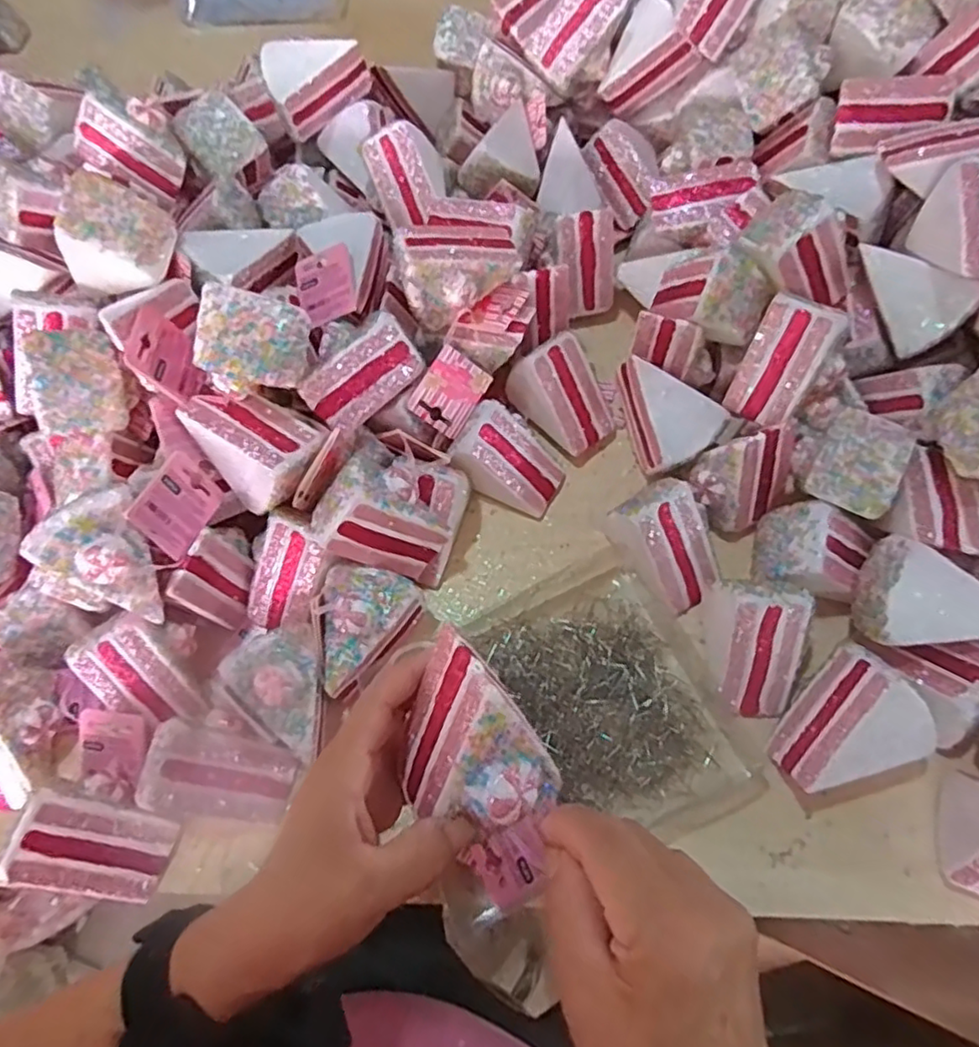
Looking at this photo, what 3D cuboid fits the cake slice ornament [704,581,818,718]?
[{"bbox_3d":[0.179,0.081,0.432,0.056,0.062,0.083,4,65,4],"label":"cake slice ornament"}]

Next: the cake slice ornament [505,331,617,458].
[{"bbox_3d":[0.061,-0.102,0.523,0.075,0.060,0.062,41,72,19],"label":"cake slice ornament"}]

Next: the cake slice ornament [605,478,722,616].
[{"bbox_3d":[0.130,0.013,0.468,0.063,0.058,0.081,-36,68,-14],"label":"cake slice ornament"}]

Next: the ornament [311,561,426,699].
[{"bbox_3d":[-0.090,0.068,0.441,0.064,0.036,0.082,17,66,10],"label":"ornament"}]

